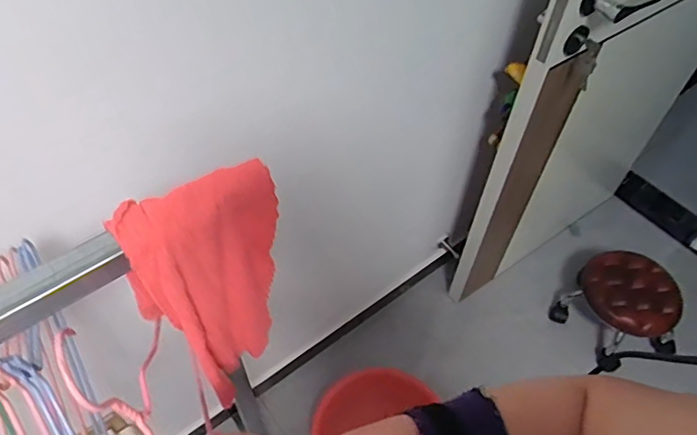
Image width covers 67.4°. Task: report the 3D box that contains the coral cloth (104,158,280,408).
[{"bbox_3d":[-0.118,0.060,0.474,0.066,0.244,0.131,27,59,18],"label":"coral cloth"}]

